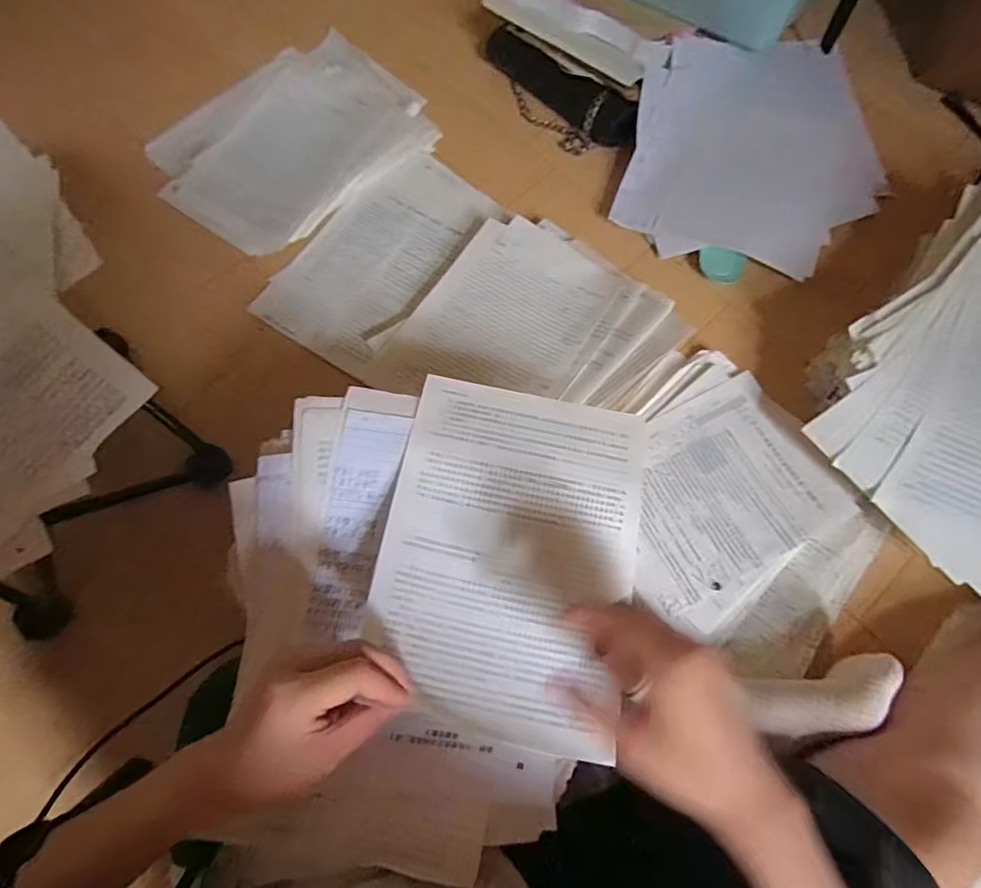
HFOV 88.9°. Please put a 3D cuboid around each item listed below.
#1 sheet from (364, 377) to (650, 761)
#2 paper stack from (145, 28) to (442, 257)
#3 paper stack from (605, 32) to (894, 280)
[{"bbox_3d":[0.017,0.071,0.376,0.186,0.056,0.246,10,74,5],"label":"sheet"},{"bbox_3d":[-0.286,-0.441,0.717,0.356,0.019,0.297,-42,76,-10],"label":"paper stack"},{"bbox_3d":[0.353,-0.401,0.667,0.322,0.027,0.359,13,80,3],"label":"paper stack"}]

